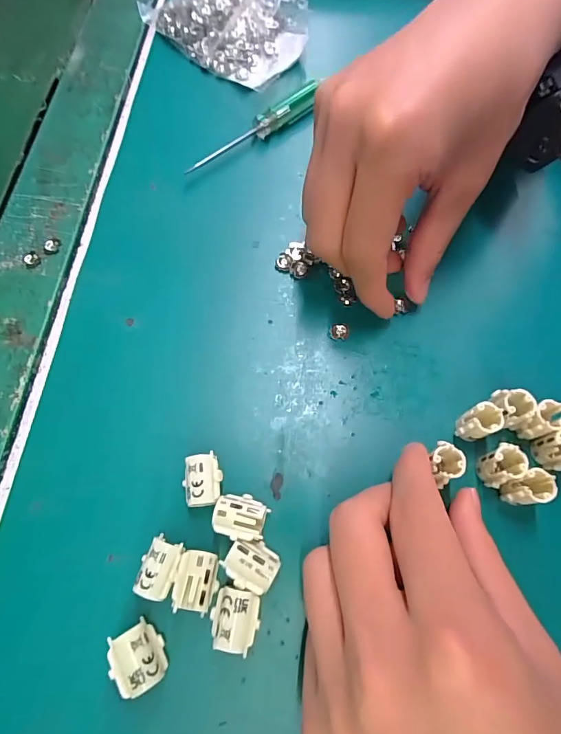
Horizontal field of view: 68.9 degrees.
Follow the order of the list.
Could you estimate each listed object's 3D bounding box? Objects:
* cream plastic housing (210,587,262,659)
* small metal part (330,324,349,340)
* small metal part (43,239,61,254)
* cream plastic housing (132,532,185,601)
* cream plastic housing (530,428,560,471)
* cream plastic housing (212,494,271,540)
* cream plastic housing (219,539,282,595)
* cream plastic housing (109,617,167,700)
[{"bbox_3d":[-0.019,0.102,0.166,0.019,0.014,0.021,10,69,4],"label":"cream plastic housing"},{"bbox_3d":[0.033,-0.020,0.225,0.010,0.004,0.009,3,69,1],"label":"small metal part"},{"bbox_3d":[-0.134,-0.071,0.238,0.009,0.004,0.010,-10,69,-4],"label":"small metal part"},{"bbox_3d":[-0.050,0.084,0.173,0.015,0.014,0.022,18,70,7],"label":"cream plastic housing"},{"bbox_3d":[0.131,0.039,0.193,0.016,0.021,0.016,-10,69,-4],"label":"cream plastic housing"},{"bbox_3d":[-0.018,0.066,0.182,0.022,0.013,0.018,15,69,6],"label":"cream plastic housing"},{"bbox_3d":[-0.012,0.084,0.173,0.021,0.013,0.018,28,71,11],"label":"cream plastic housing"},{"bbox_3d":[-0.056,0.114,0.161,0.017,0.015,0.022,-34,72,-12],"label":"cream plastic housing"}]

